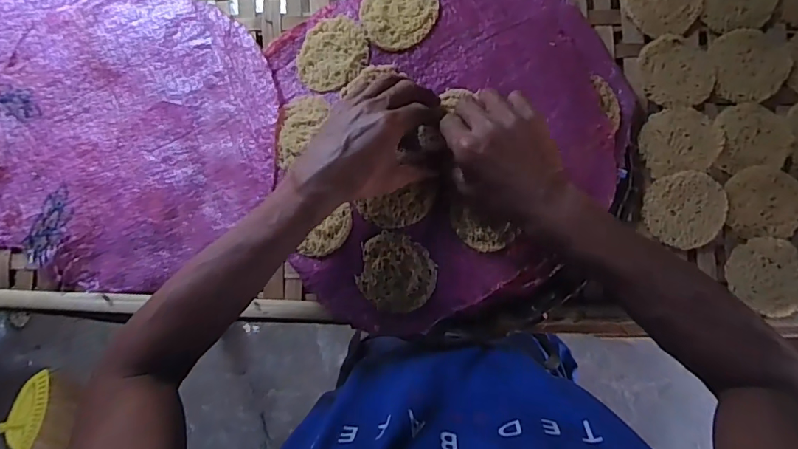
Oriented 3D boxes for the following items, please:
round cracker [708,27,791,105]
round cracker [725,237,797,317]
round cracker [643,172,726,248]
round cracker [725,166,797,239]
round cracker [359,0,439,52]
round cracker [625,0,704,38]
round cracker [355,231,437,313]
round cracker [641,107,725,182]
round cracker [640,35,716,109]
[{"bbox_3d":[0.378,-0.170,0.519,0.075,0.004,0.079,0,82,2],"label":"round cracker"},{"bbox_3d":[0.376,0.052,0.492,0.075,0.012,0.075,0,82,2],"label":"round cracker"},{"bbox_3d":[0.299,-0.017,0.502,0.078,0.006,0.077,0,82,2],"label":"round cracker"},{"bbox_3d":[0.379,-0.023,0.500,0.076,0.004,0.073,0,82,2],"label":"round cracker"},{"bbox_3d":[-0.002,-0.222,0.501,0.075,0.009,0.080,0,84,2],"label":"round cracker"},{"bbox_3d":[0.291,-0.246,0.534,0.075,0.007,0.078,0,82,2],"label":"round cracker"},{"bbox_3d":[-0.002,0.049,0.476,0.073,0.004,0.076,2,101,11],"label":"round cracker"},{"bbox_3d":[0.299,-0.089,0.514,0.081,0.008,0.070,-6,82,2],"label":"round cracker"},{"bbox_3d":[0.302,-0.166,0.525,0.072,0.005,0.079,0,82,2],"label":"round cracker"}]

